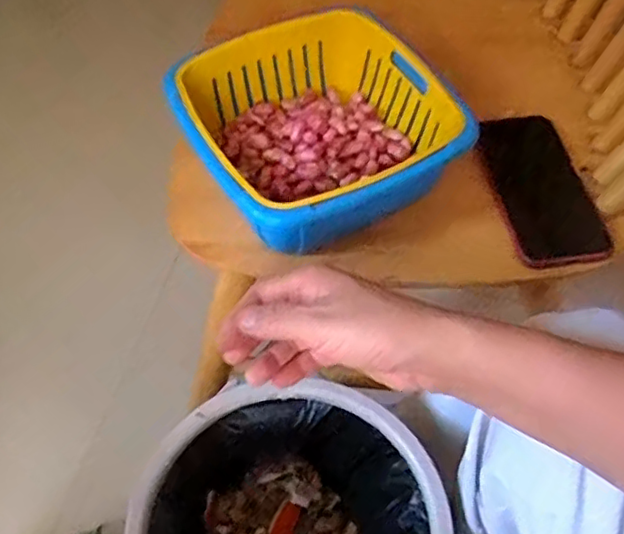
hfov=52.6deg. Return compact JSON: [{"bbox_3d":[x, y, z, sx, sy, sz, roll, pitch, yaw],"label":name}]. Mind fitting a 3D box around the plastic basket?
[{"bbox_3d":[0.002,-0.115,0.520,0.199,0.069,0.196,-19,59,-13],"label":"plastic basket"}]

